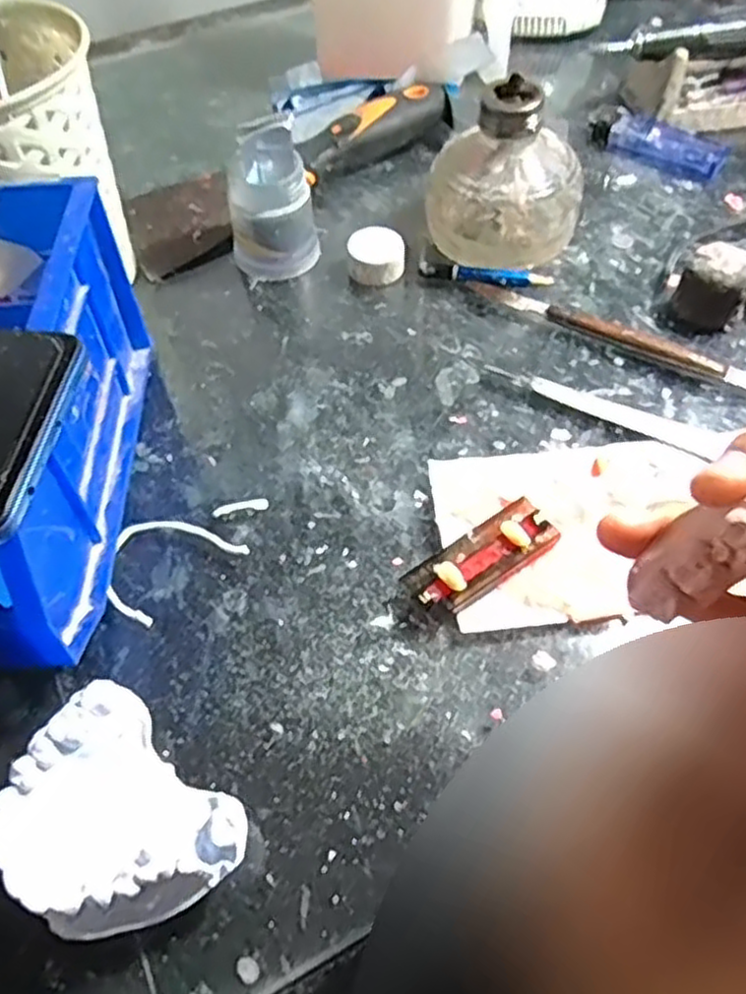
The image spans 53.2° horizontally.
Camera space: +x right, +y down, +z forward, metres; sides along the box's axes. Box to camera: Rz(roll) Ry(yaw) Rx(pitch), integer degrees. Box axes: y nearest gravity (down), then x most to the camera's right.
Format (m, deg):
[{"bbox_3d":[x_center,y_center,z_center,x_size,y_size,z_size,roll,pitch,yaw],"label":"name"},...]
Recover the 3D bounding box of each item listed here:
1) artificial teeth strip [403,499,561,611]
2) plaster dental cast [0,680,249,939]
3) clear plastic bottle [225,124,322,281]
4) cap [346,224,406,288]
[{"bbox_3d":[0.041,0.022,0.277,0.058,0.010,0.021,-31,60,-18],"label":"artificial teeth strip"},{"bbox_3d":[-0.075,0.096,0.219,0.066,0.031,0.053,35,63,24],"label":"plaster dental cast"},{"bbox_3d":[-0.051,-0.146,0.365,0.043,0.069,0.036,-7,55,-3],"label":"clear plastic bottle"},{"bbox_3d":[0.002,-0.121,0.377,0.028,0.020,0.028,-1,55,1],"label":"cap"}]

